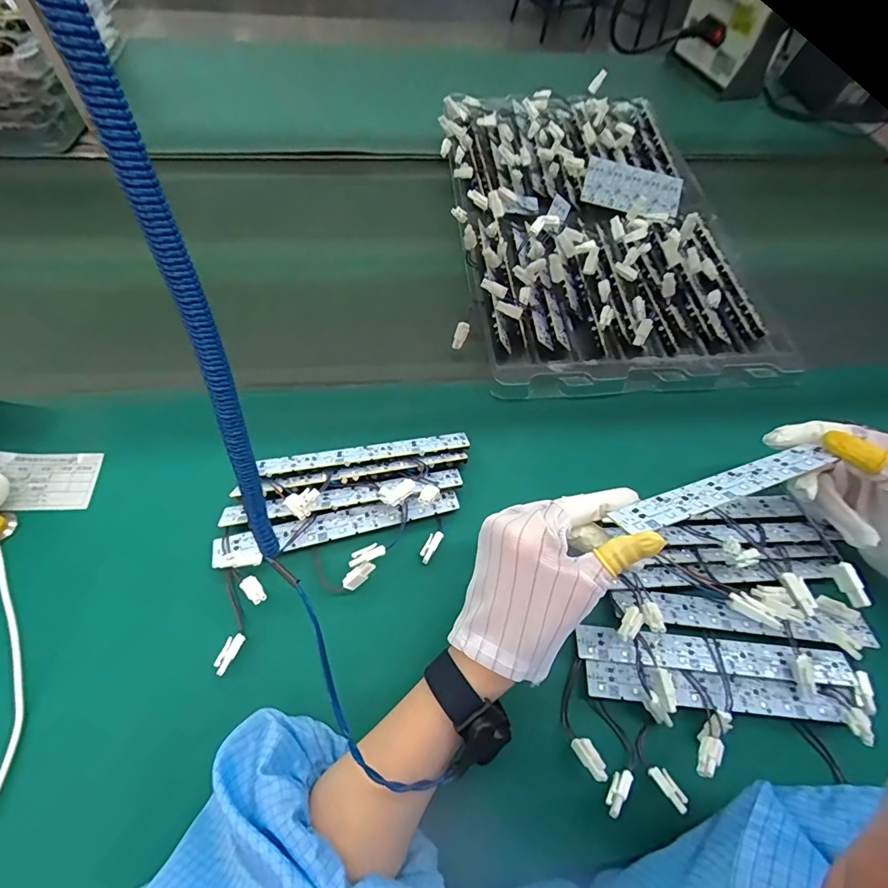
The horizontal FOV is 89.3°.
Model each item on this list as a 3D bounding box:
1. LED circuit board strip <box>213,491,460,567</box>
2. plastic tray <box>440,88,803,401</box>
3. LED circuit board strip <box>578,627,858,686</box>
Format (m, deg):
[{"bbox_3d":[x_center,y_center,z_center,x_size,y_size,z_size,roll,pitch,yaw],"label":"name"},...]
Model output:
[{"bbox_3d":[-0.083,0.063,0.359,0.189,0.007,0.023,-13,62,-10],"label":"LED circuit board strip"},{"bbox_3d":[0.170,-0.274,0.546,0.325,0.072,0.500,-4,61,-5],"label":"plastic tray"},{"bbox_3d":[0.192,0.152,0.325,0.184,0.012,0.025,6,61,1],"label":"LED circuit board strip"}]

